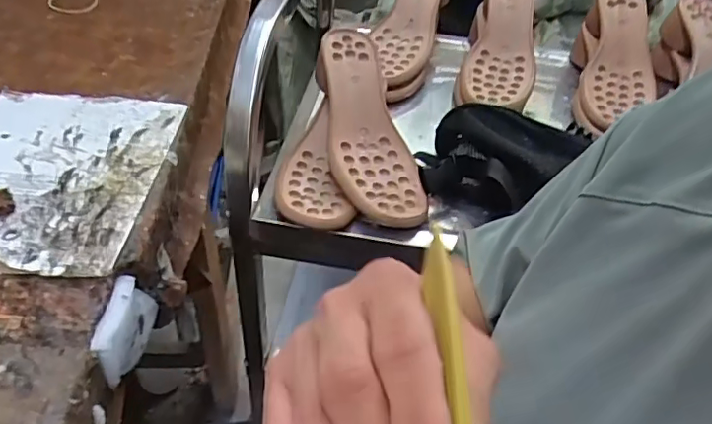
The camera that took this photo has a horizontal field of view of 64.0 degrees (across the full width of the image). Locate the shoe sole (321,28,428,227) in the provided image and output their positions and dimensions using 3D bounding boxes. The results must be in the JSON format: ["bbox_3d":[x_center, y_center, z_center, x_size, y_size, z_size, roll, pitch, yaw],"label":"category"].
[{"bbox_3d":[0.011,-0.090,0.605,0.082,0.034,0.236,-7,66,-14],"label":"shoe sole"}]

